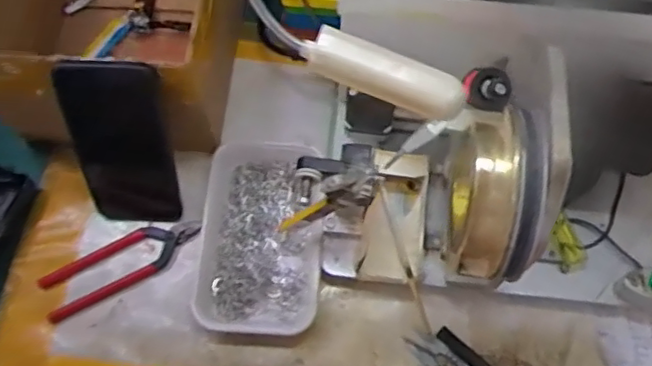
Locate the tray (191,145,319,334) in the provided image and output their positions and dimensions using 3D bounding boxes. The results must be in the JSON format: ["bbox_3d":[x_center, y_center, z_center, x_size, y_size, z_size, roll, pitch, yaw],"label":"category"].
[{"bbox_3d":[-0.058,0.046,0.554,0.106,0.027,0.175,3,66,1],"label":"tray"}]

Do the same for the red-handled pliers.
[{"bbox_3d":[-0.182,0.071,0.552,0.144,0.009,0.046,-27,69,-11],"label":"red-handled pliers"}]

